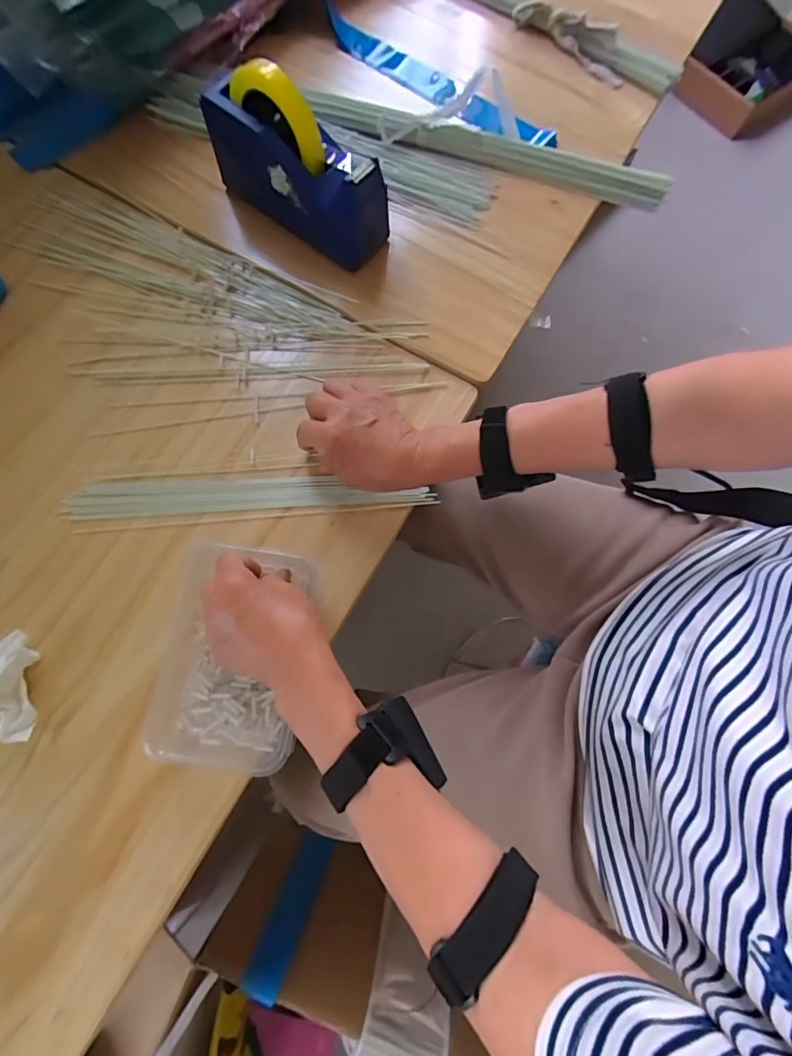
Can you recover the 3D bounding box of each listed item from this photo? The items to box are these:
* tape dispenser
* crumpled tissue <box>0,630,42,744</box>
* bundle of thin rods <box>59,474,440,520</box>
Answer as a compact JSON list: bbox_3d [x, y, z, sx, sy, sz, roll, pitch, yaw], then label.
[{"bbox_3d":[-0.109,-0.378,0.491,0.208,0.129,0.062,30,77,6],"label":"tape dispenser"},{"bbox_3d":[-0.340,0.137,0.404,0.039,0.046,0.092,-9,76,-4],"label":"crumpled tissue"},{"bbox_3d":[-0.146,-0.033,0.478,0.355,0.008,0.044,-1,75,-2],"label":"bundle of thin rods"}]

